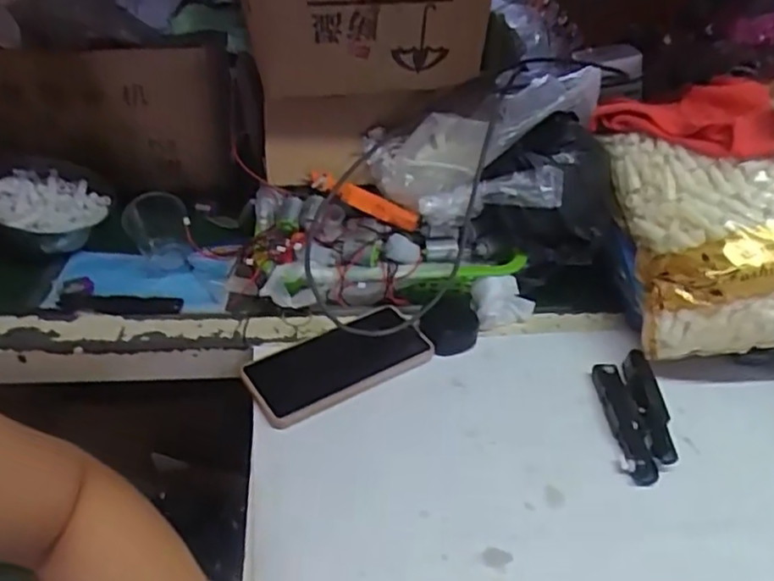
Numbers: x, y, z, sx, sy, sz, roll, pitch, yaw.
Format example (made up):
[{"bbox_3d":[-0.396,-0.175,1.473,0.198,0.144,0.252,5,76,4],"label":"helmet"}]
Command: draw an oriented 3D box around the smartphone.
[{"bbox_3d":[-0.045,0.066,0.609,0.167,0.016,0.082,-23,55,-27],"label":"smartphone"}]

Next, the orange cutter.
[{"bbox_3d":[-0.024,-0.093,0.677,0.120,0.023,0.016,25,42,2],"label":"orange cutter"}]

